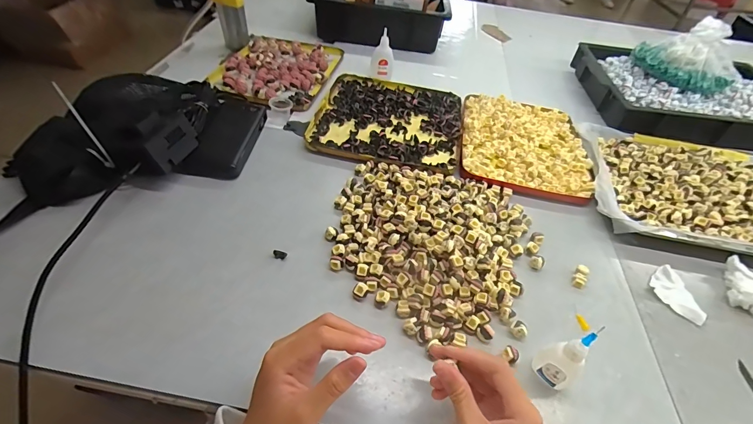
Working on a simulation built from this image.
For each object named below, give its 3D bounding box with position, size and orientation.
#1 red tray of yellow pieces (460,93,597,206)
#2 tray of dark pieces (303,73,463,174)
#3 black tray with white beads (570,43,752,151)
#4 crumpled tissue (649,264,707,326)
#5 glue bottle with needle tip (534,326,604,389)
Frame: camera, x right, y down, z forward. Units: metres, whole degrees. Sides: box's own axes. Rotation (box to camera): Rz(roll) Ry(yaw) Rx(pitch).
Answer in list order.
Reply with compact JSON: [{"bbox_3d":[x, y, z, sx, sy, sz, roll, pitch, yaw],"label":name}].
[{"bbox_3d":[0.243,-0.118,0.599,0.199,0.023,0.241,11,47,4],"label":"red tray of yellow pieces"},{"bbox_3d":[0.022,-0.162,0.621,0.240,0.018,0.250,11,47,4],"label":"tray of dark pieces"},{"bbox_3d":[0.631,-0.230,0.718,0.405,0.050,0.265,9,47,2],"label":"black tray with white beads"},{"bbox_3d":[0.355,0.096,0.430,0.039,0.008,0.074,5,47,-2],"label":"crumpled tissue"},{"bbox_3d":[0.173,0.129,0.323,0.021,0.089,0.034,-26,55,-27],"label":"glue bottle with needle tip"}]

